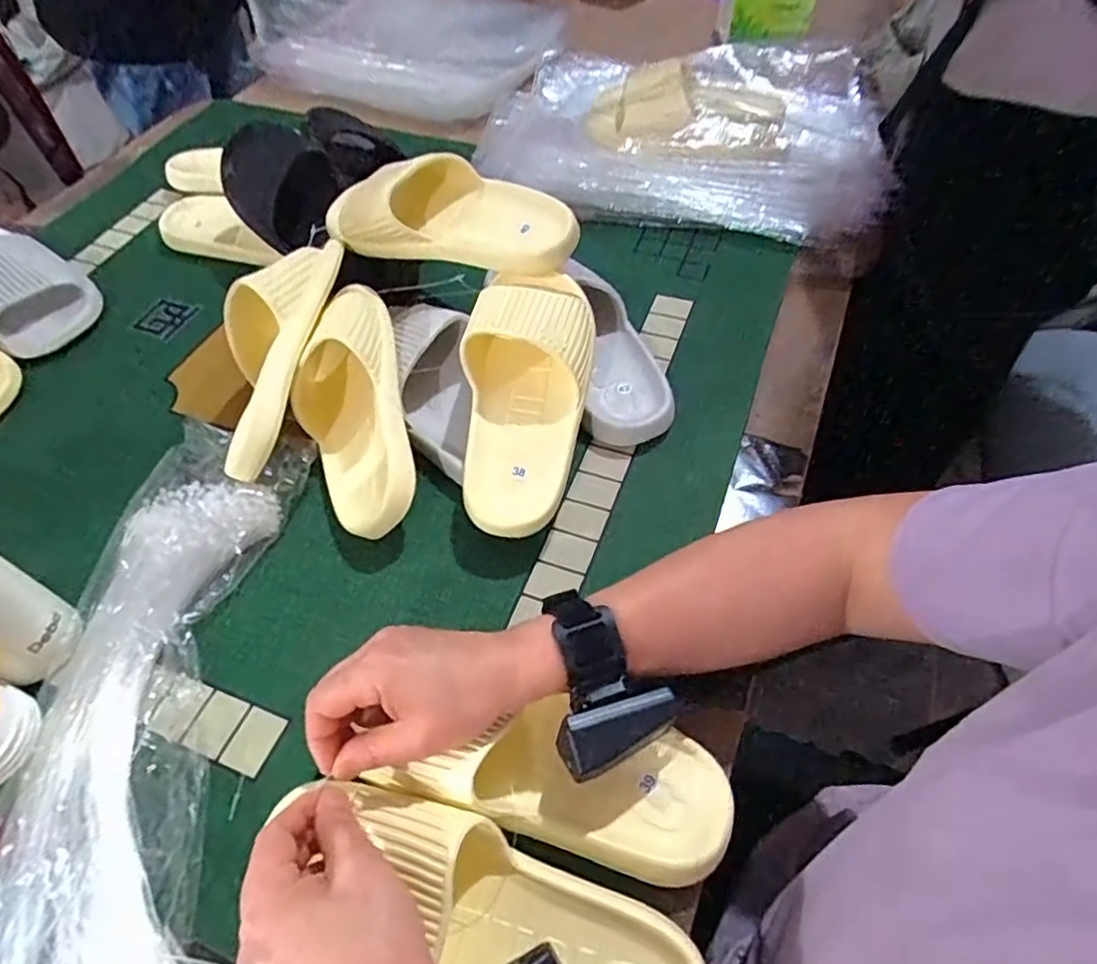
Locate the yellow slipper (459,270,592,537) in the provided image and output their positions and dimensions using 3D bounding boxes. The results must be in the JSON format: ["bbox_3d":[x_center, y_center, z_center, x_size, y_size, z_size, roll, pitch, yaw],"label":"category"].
[{"bbox_3d":[-0.018,-0.081,0.528,0.102,0.059,0.237,3,76,9],"label":"yellow slipper"}]

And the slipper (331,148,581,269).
[{"bbox_3d":[-0.090,-0.252,0.601,0.233,0.077,0.099,12,54,10],"label":"slipper"}]

